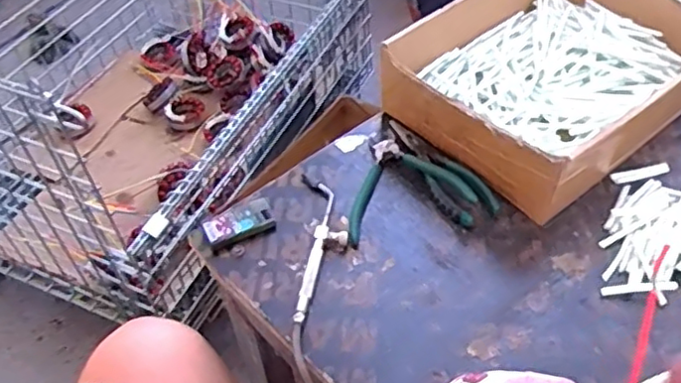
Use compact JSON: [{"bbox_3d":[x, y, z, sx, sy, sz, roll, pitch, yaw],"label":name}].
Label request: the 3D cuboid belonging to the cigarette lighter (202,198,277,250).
[{"bbox_3d":[-0.099,0.032,0.634,0.069,0.020,0.034,-26,51,-18],"label":"cigarette lighter"}]

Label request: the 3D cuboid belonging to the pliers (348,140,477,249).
[{"bbox_3d":[0.057,-0.010,0.657,0.128,0.017,0.117,-14,49,-9],"label":"pliers"}]

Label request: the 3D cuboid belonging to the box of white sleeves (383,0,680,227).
[{"bbox_3d":[0.242,-0.135,0.722,0.330,0.092,0.245,-33,54,-23],"label":"box of white sleeves"}]

